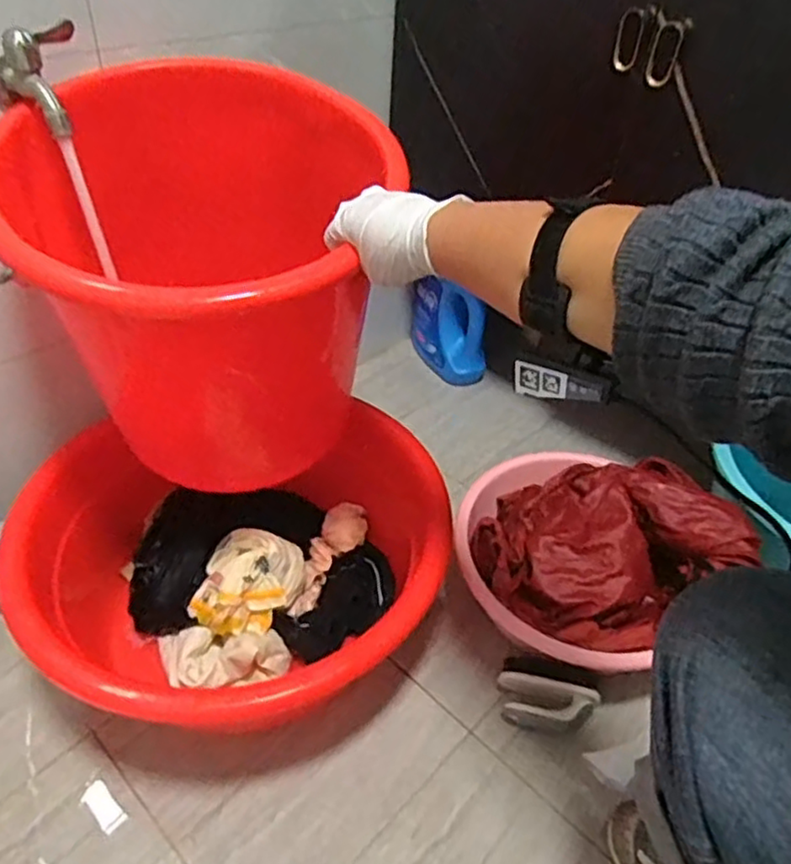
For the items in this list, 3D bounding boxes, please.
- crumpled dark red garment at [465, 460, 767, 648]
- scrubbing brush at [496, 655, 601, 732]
[{"bbox_3d":[0.242,0.137,0.827,0.248,0.128,0.264,3,42,-2],"label":"crumpled dark red garment"},{"bbox_3d":[0.171,0.297,0.763,0.109,0.064,0.068,11,42,6],"label":"scrubbing brush"}]

